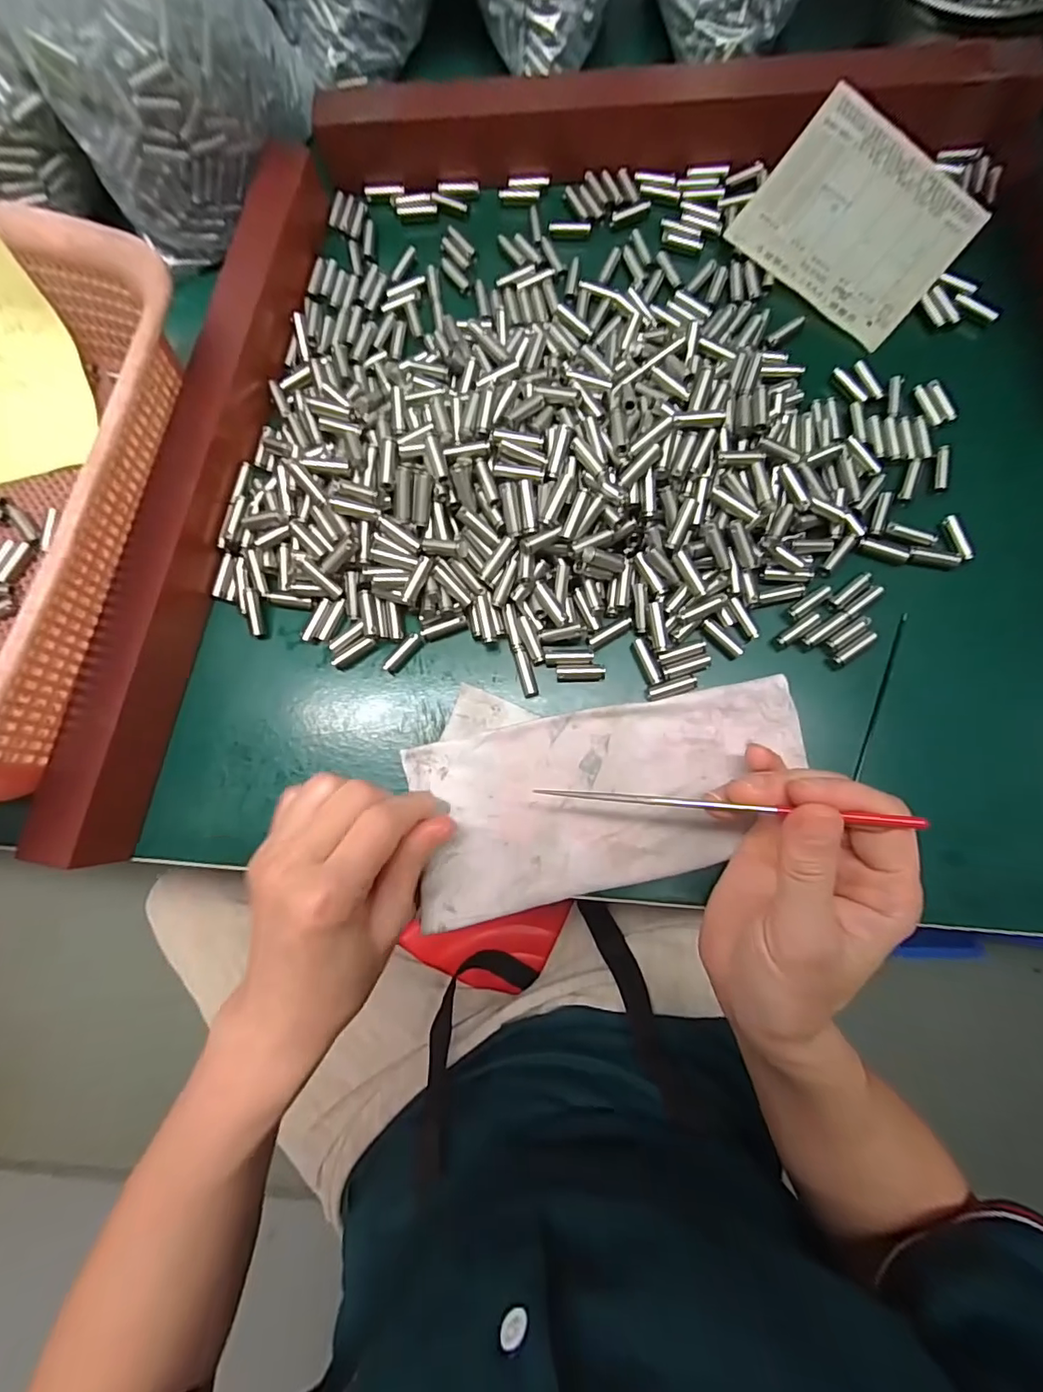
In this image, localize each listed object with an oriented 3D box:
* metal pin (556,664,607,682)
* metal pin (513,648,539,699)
[{"bbox_3d":[0.030,-0.012,0.271,0.024,0.009,0.009,0,82,2],"label":"metal pin"},{"bbox_3d":[0.003,-0.012,0.273,0.008,0.006,0.025,-14,81,0],"label":"metal pin"}]

